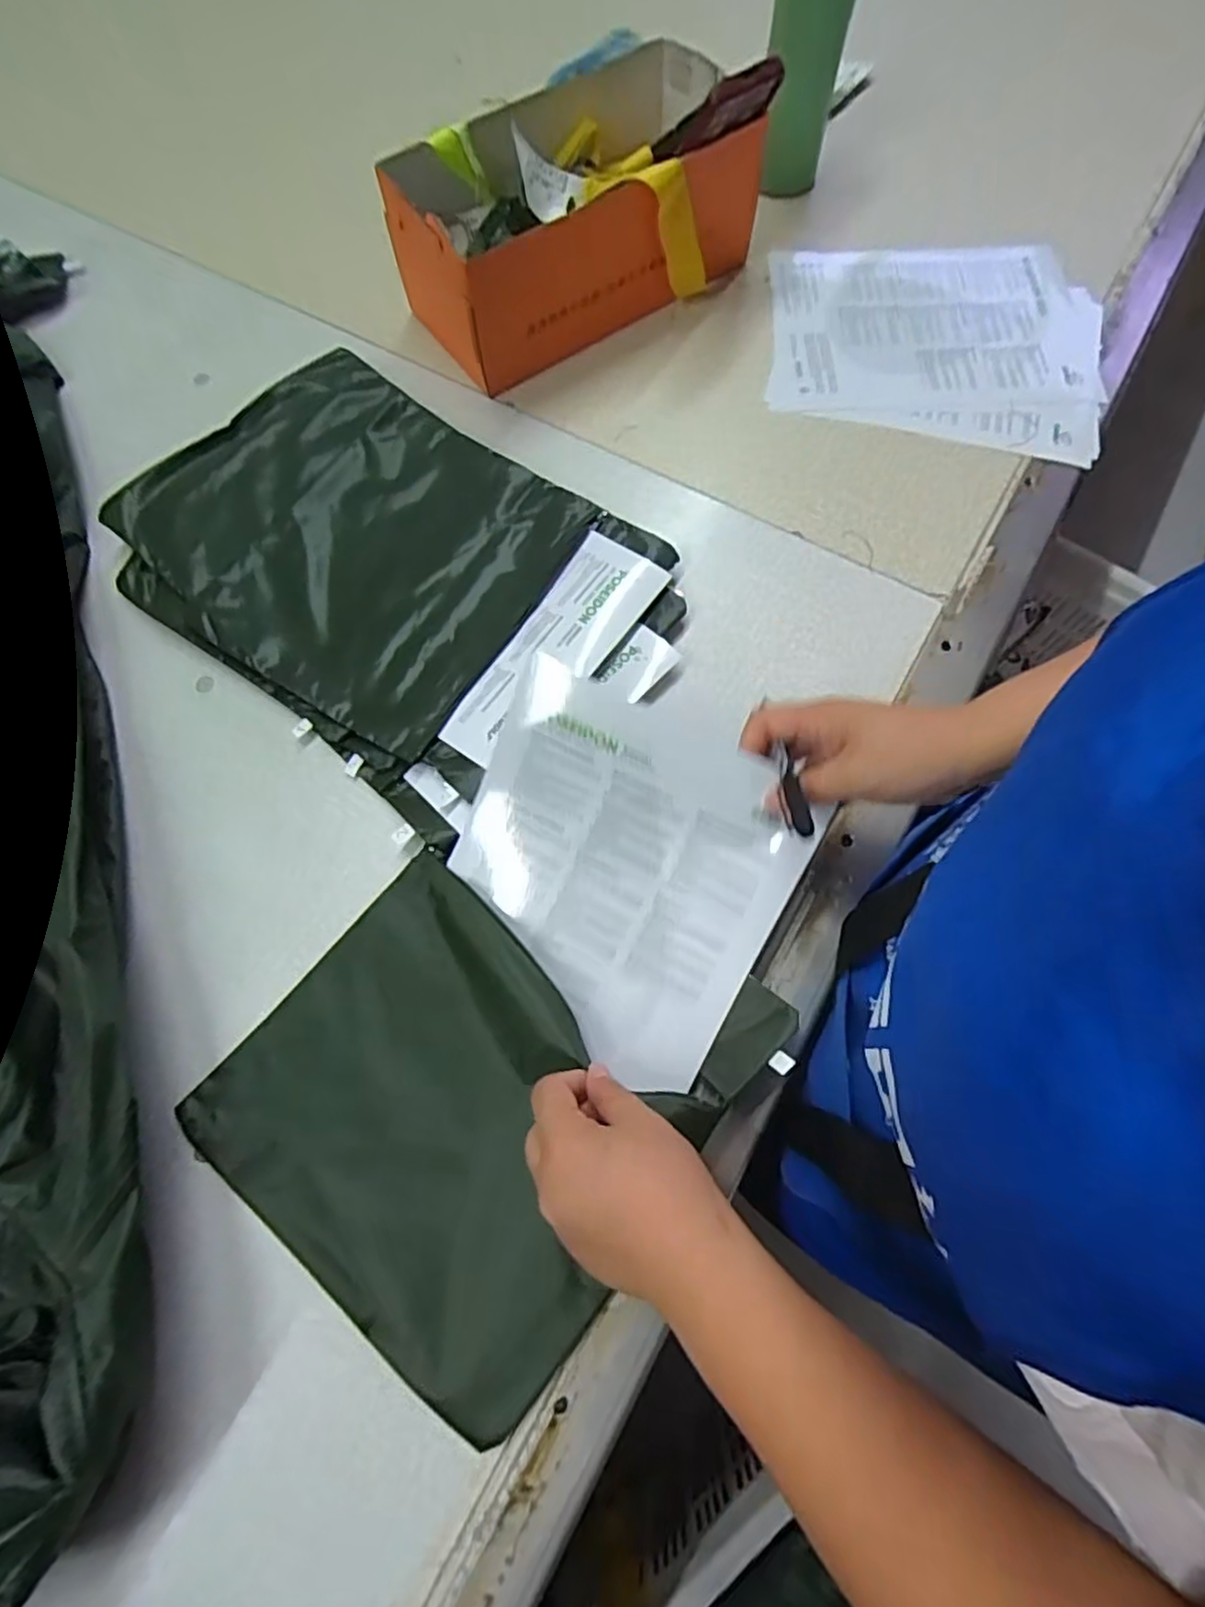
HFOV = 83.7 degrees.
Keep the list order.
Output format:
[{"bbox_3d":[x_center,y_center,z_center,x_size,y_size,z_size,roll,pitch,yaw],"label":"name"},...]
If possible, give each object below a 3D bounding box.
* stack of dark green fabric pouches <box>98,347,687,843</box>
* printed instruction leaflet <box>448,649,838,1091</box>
[{"bbox_3d":[-0.159,-0.183,0.532,0.406,0.035,0.279,37,72,12],"label":"stack of dark green fabric pouches"},{"bbox_3d":[0.000,0.037,0.436,0.224,0.048,0.203,28,92,12],"label":"printed instruction leaflet"}]

